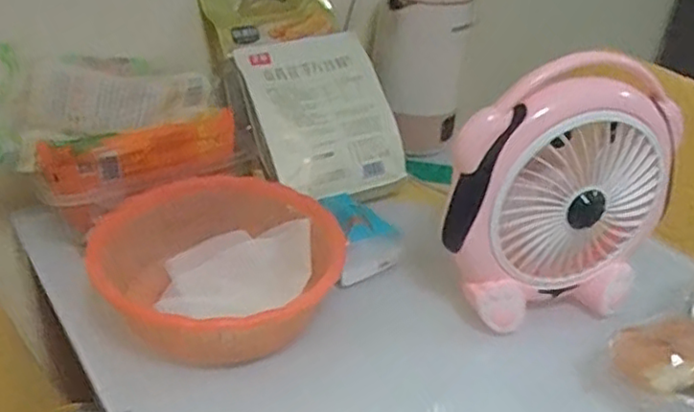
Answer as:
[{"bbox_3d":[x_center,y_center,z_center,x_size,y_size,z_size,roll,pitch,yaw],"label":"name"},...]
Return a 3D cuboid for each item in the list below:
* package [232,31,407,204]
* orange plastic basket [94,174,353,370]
[{"bbox_3d":[-0.034,-0.119,0.857,0.183,0.039,0.232,-14,76,-22],"label":"package"},{"bbox_3d":[-0.123,0.063,0.675,0.226,0.083,0.228,4,32,-3],"label":"orange plastic basket"}]

